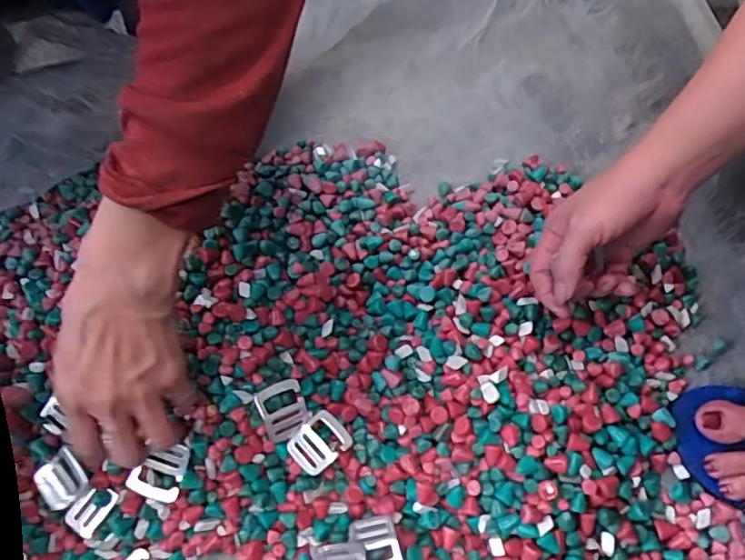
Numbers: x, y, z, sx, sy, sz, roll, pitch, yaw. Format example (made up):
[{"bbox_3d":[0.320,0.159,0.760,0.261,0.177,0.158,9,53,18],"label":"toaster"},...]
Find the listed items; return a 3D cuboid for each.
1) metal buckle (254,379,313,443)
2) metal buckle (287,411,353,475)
[{"bbox_3d":[-0.070,0.102,0.455,0.036,0.004,0.042,-23,93,-21],"label":"metal buckle"},{"bbox_3d":[-0.042,0.128,0.456,0.044,0.006,0.037,-40,73,-17],"label":"metal buckle"}]

